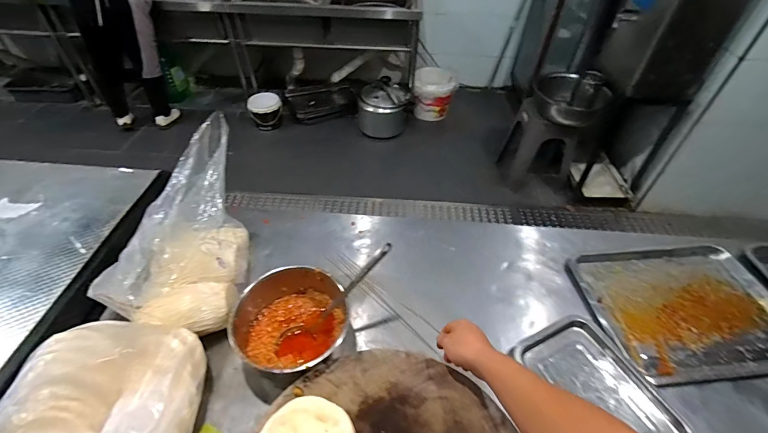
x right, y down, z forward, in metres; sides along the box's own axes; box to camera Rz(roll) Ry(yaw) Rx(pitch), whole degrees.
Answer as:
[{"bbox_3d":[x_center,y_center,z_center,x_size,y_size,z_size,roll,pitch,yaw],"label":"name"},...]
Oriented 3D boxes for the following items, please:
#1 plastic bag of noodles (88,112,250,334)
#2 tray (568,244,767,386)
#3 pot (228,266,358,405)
[{"bbox_3d":[-0.343,0.036,0.649,0.152,0.263,0.287,-4,46,-6],"label":"plastic bag of noodles"},{"bbox_3d":[0.626,0.177,0.760,0.391,0.020,0.304,-4,45,-6],"label":"tray"},{"bbox_3d":[-0.168,0.197,0.653,0.191,0.124,0.192,1,45,-1],"label":"pot"}]

